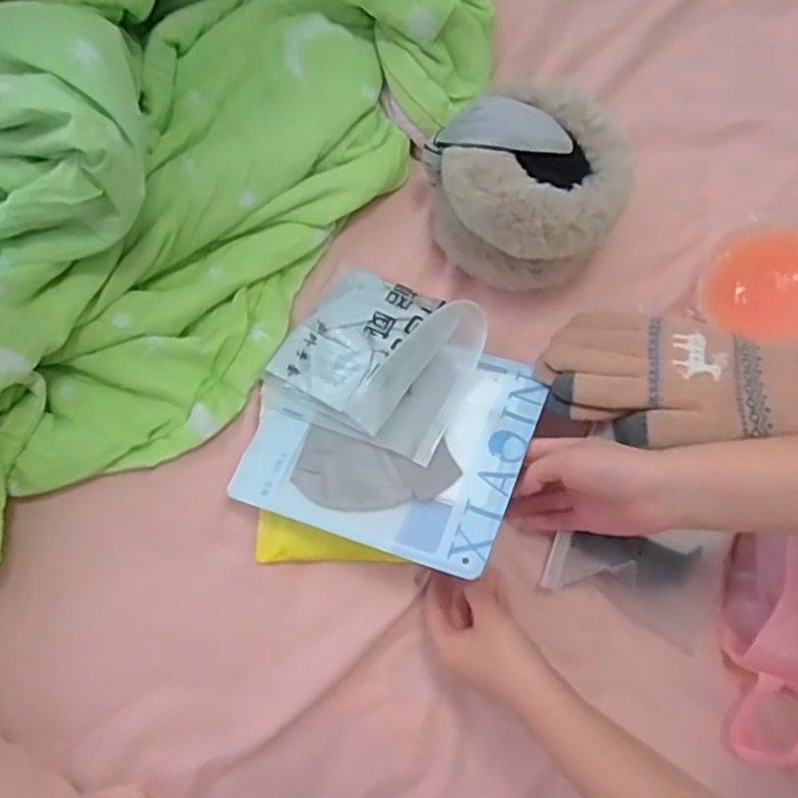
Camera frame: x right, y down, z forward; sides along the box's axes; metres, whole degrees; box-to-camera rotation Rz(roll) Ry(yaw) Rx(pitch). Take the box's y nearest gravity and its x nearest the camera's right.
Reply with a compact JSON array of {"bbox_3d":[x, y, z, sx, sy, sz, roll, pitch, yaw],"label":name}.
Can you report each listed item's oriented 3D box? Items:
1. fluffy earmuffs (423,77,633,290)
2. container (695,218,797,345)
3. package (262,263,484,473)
[{"bbox_3d":[0.101,-0.162,0.538,0.136,0.110,0.126,0,78,0],"label":"fluffy earmuffs"},{"bbox_3d":[0.309,-0.093,0.555,0.114,0.026,0.116,24,79,5],"label":"container"},{"bbox_3d":[-0.020,-0.035,0.536,0.151,0.045,0.135,22,79,5],"label":"package"}]

